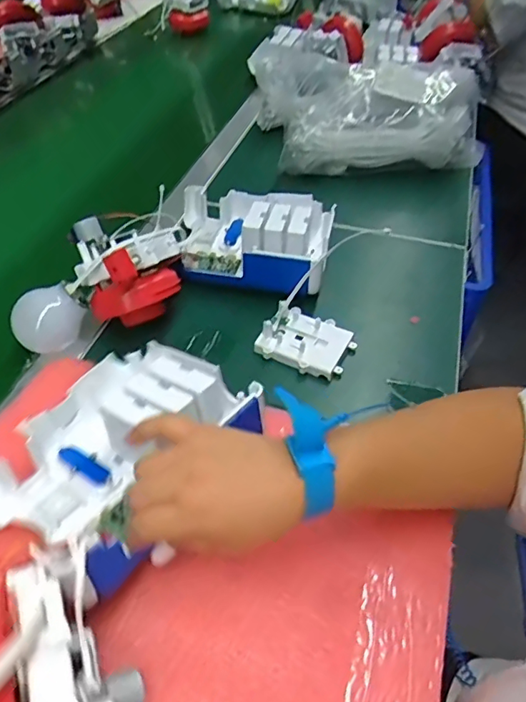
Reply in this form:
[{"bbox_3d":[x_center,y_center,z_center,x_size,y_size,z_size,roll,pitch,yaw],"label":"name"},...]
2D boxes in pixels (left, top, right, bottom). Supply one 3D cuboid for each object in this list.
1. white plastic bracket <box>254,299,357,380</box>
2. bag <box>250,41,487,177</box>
[{"bbox_3d":[0.043,-0.007,0.518,0.087,0.034,0.067,19,50,19],"label":"white plastic bracket"},{"bbox_3d":[0.154,-0.344,0.777,0.324,0.105,0.228,3,47,3],"label":"bag"}]

